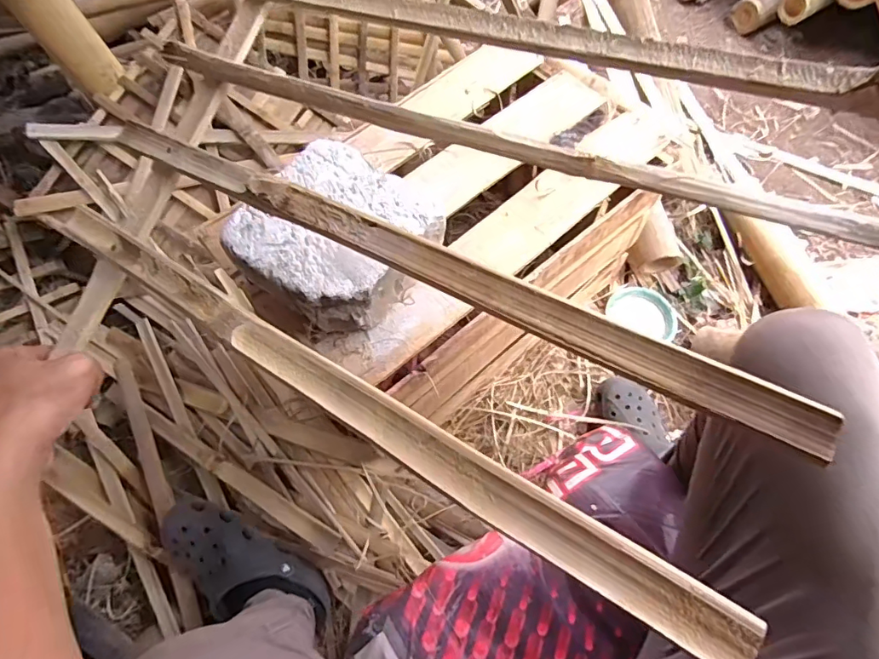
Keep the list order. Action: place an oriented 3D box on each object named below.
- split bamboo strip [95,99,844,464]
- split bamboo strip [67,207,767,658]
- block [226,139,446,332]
[{"bbox_3d":[-0.053,-0.064,0.310,0.526,0.009,0.026,27,90,23],"label":"split bamboo strip"},{"bbox_3d":[-0.080,0.024,0.286,0.482,0.006,0.028,27,79,26],"label":"split bamboo strip"},{"bbox_3d":[-0.125,-0.107,0.598,0.198,0.092,0.202,32,72,17],"label":"block"}]

